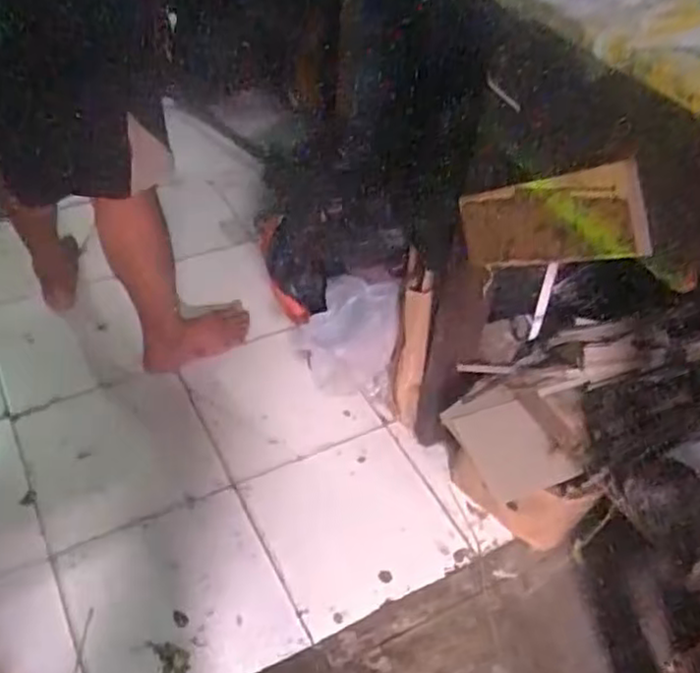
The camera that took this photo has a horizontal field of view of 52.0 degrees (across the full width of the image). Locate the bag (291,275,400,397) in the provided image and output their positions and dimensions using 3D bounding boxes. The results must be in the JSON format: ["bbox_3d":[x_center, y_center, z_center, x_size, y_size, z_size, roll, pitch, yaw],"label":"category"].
[{"bbox_3d":[-0.005,-0.008,1.276,0.168,0.183,0.152,8,45,2],"label":"bag"}]

